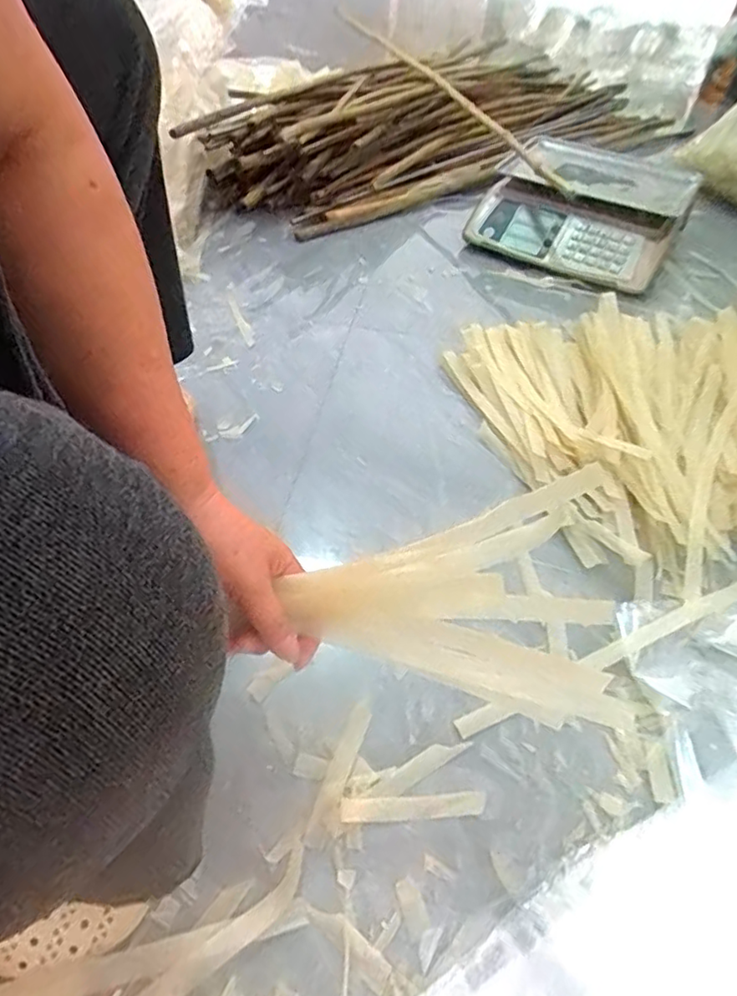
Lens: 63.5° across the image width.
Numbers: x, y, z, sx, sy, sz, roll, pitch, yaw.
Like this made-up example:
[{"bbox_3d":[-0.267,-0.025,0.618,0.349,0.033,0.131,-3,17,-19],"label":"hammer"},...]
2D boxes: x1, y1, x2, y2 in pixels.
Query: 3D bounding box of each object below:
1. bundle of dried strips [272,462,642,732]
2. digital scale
[{"bbox_3d":[0.070,0.094,0.403,0.209,0.033,0.155,-21,86,7],"label":"bundle of dried strips"},{"bbox_3d":[0.392,-0.533,1.106,0.361,0.122,0.315,30,53,22],"label":"digital scale"}]

